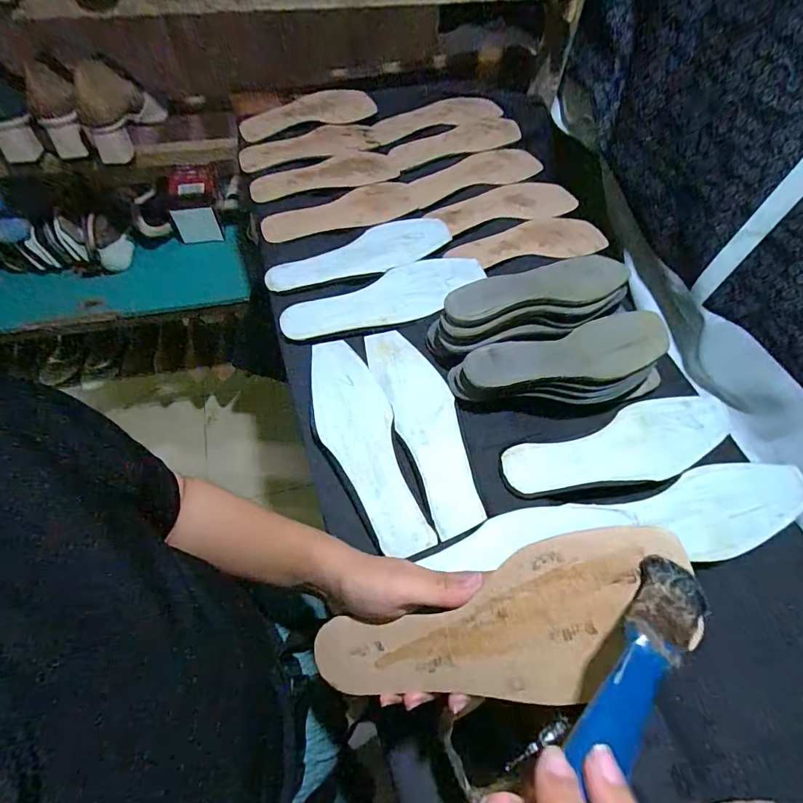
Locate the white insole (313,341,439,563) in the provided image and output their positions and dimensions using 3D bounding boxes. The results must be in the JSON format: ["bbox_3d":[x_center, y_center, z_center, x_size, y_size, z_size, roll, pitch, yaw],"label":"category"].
[{"bbox_3d":[-0.044,0.036,0.463,0.078,0.005,0.261,-16,63,-13],"label":"white insole"}]

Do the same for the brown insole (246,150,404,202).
[{"bbox_3d":[-0.117,-0.360,0.686,0.232,0.010,0.078,-25,66,-16],"label":"brown insole"}]

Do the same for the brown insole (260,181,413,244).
[{"bbox_3d":[-0.089,-0.287,0.646,0.237,0.009,0.083,-22,64,-16],"label":"brown insole"}]

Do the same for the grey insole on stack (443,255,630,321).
[{"bbox_3d":[0.163,-0.141,0.515,0.235,0.017,0.074,-12,56,-15],"label":"grey insole on stack"}]

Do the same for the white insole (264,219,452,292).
[{"bbox_3d":[-0.052,-0.205,0.601,0.264,0.009,0.083,-24,65,-16],"label":"white insole"}]

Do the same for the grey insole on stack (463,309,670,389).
[{"bbox_3d":[0.193,-0.056,0.489,0.244,0.020,0.074,-10,64,-12],"label":"grey insole on stack"}]

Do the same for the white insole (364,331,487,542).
[{"bbox_3d":[0.027,0.019,0.484,0.070,0.015,0.250,-22,67,-3],"label":"white insole"}]

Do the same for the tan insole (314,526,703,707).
[{"bbox_3d":[0.050,0.141,0.255,0.230,0.018,0.076,-28,61,18],"label":"tan insole"}]

